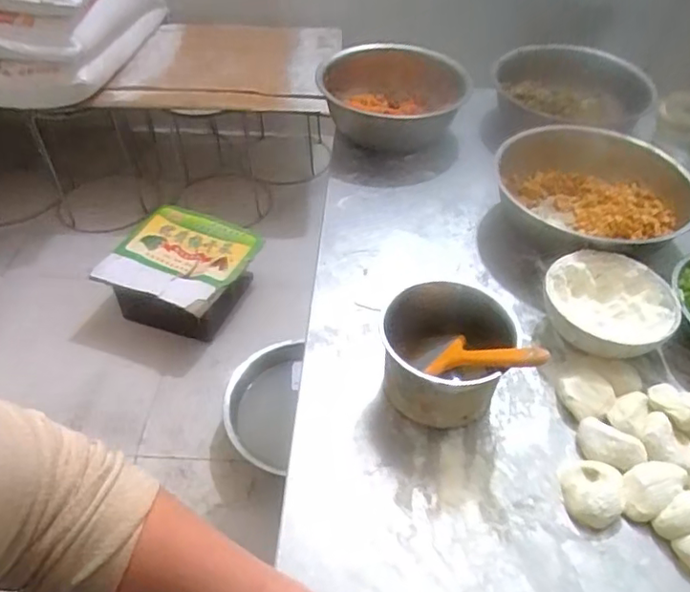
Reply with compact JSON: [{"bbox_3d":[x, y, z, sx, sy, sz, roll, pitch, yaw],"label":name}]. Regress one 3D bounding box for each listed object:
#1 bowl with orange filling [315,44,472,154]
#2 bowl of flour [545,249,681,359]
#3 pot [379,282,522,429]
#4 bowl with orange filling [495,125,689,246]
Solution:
[{"bbox_3d":[0.081,-0.337,1.002,0.242,0.086,0.283,4,46,3],"label":"bowl with orange filling"},{"bbox_3d":[0.297,0.017,0.679,0.134,0.057,0.136,0,46,0],"label":"bowl of flour"},{"bbox_3d":[0.099,0.065,0.599,0.121,0.103,0.104,12,47,11],"label":"pot"},{"bbox_3d":[0.352,-0.133,0.814,0.257,0.078,0.248,0,46,0],"label":"bowl with orange filling"}]

